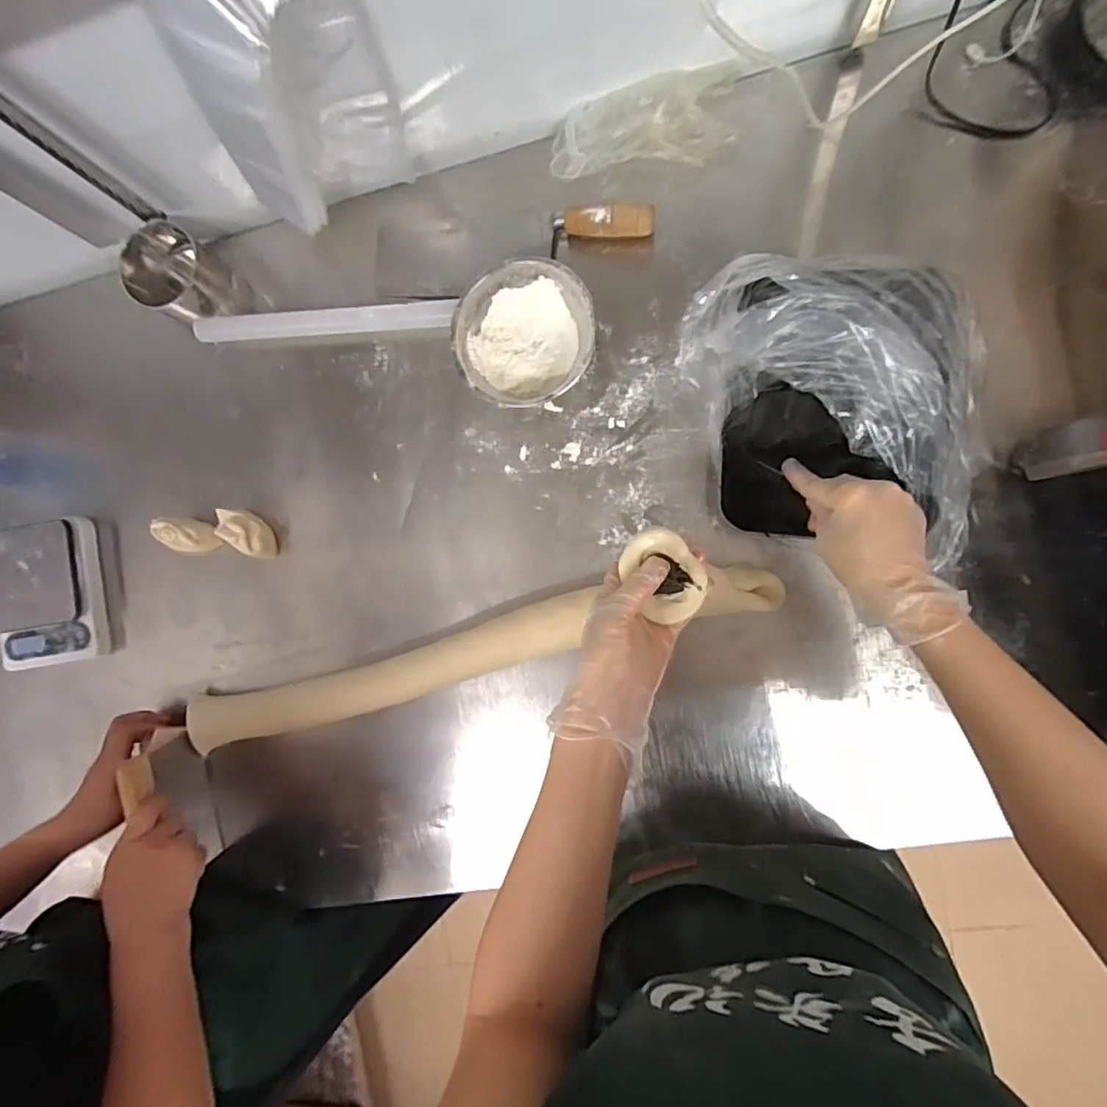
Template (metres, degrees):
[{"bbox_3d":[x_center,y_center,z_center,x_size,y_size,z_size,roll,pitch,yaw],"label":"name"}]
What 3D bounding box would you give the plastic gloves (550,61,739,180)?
[{"bbox_3d":[0.095,-0.439,0.570,0.192,0.034,0.079,-10,89,9],"label":"plastic gloves"}]

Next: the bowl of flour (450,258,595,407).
[{"bbox_3d":[-0.027,-0.225,0.579,0.142,0.050,0.145,0,91,9],"label":"bowl of flour"}]

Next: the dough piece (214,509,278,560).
[{"bbox_3d":[-0.355,-0.025,0.643,0.060,0.056,0.034,41,97,7],"label":"dough piece"}]

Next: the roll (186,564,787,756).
[{"bbox_3d":[-0.089,0.106,0.596,0.653,0.045,0.067,-16,88,9],"label":"roll"}]

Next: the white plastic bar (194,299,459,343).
[{"bbox_3d":[-0.268,-0.272,0.639,0.320,0.027,0.027,0,91,9],"label":"white plastic bar"}]

